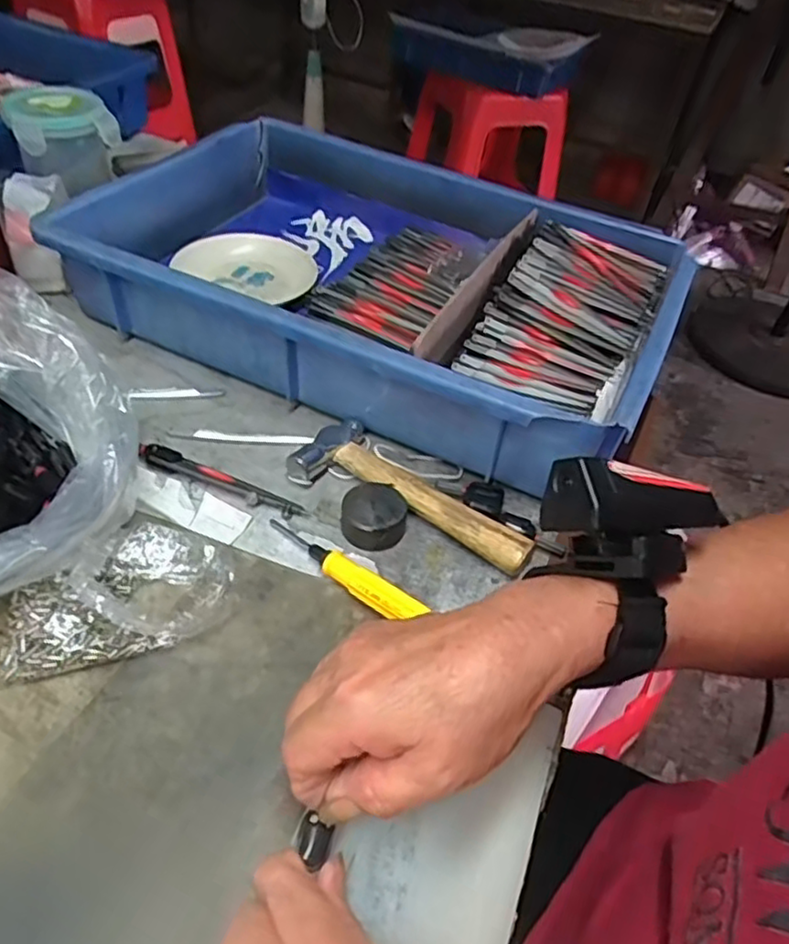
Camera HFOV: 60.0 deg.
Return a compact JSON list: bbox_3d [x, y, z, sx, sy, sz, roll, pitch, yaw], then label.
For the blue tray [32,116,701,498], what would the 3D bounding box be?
[{"bbox_3d":[-0.009,-0.153,0.544,0.427,0.078,0.287,22,46,15],"label":"blue tray"}]

